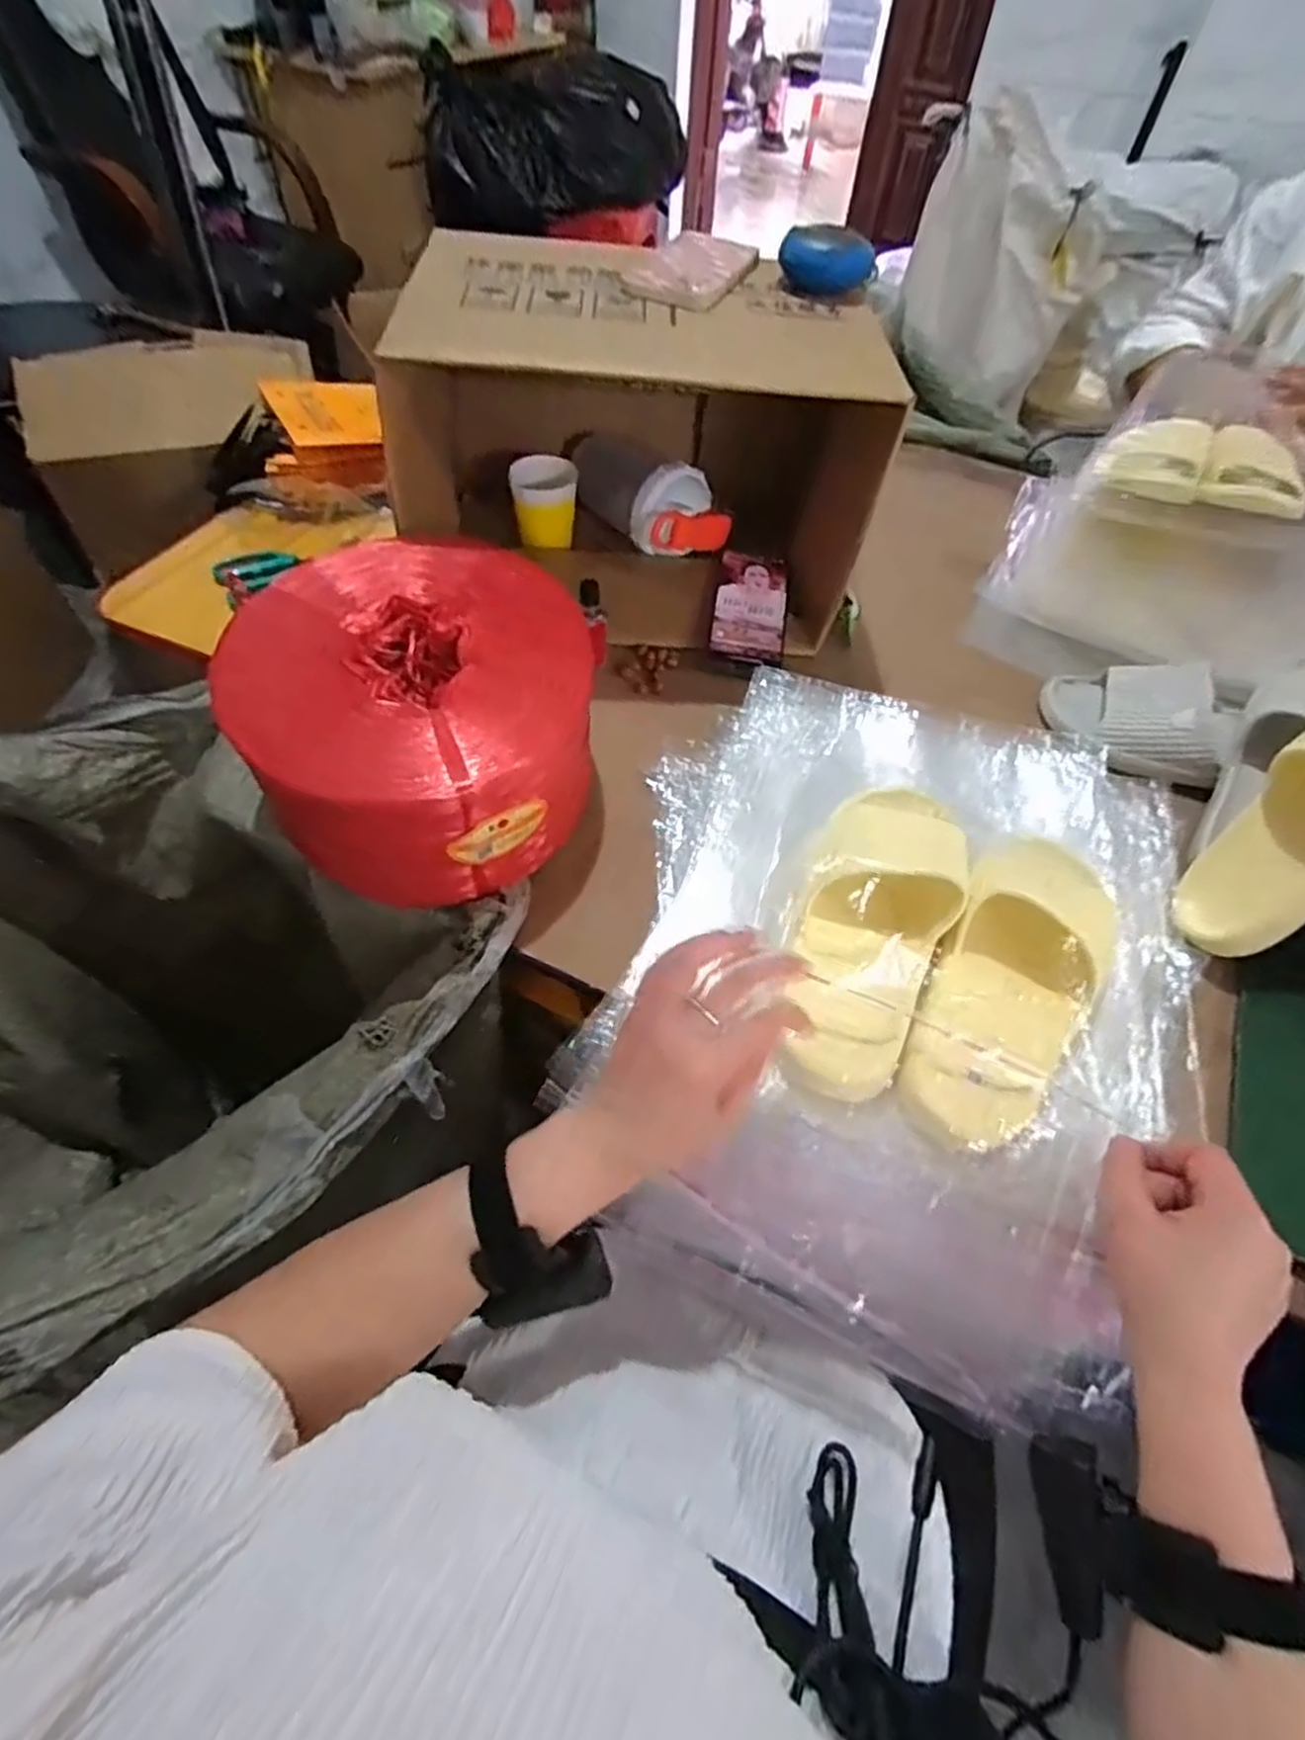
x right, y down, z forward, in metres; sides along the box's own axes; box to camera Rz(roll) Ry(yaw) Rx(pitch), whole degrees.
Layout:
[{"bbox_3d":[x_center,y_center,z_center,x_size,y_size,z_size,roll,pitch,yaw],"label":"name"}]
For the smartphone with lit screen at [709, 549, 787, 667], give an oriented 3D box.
[{"bbox_3d":[0.103,-0.275,0.749,0.072,0.006,0.144,10,67,0],"label":"smartphone with lit screen"}]

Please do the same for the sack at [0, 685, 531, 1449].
[{"bbox_3d":[-0.412,0.169,0.625,0.479,0.417,0.490,38,61,21],"label":"sack"}]

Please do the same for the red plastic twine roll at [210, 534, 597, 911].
[{"bbox_3d":[-0.177,-0.124,0.562,0.259,0.124,0.242,20,56,10],"label":"red plastic twine roll"}]

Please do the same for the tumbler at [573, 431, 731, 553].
[{"bbox_3d":[-0.004,-0.415,0.800,0.095,0.090,0.200,-24,47,-20],"label":"tumbler"}]

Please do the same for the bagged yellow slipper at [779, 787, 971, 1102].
[{"bbox_3d":[0.156,0.025,0.490,0.094,0.063,0.256,20,56,10],"label":"bagged yellow slipper"}]

